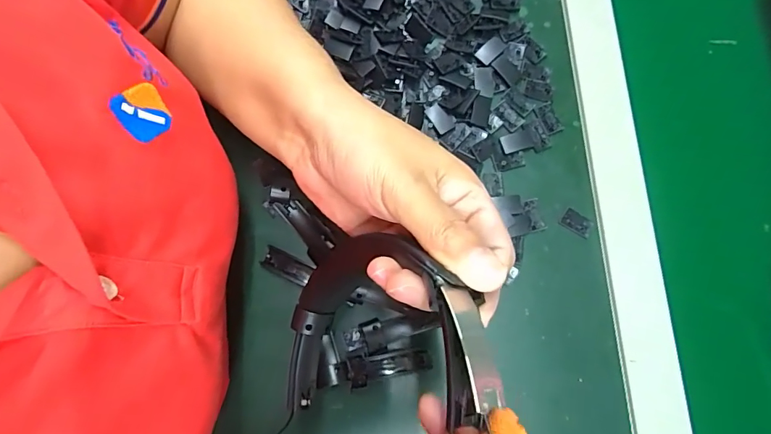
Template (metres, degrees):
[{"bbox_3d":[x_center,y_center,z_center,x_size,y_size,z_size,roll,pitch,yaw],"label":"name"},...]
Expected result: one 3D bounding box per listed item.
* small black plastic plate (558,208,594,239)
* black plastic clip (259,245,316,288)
[{"bbox_3d":[0.151,0.005,0.342,0.024,0.004,0.015,35,80,5],"label":"small black plastic plate"},{"bbox_3d":[-0.075,0.038,0.332,0.041,0.010,0.017,26,79,4],"label":"black plastic clip"}]

